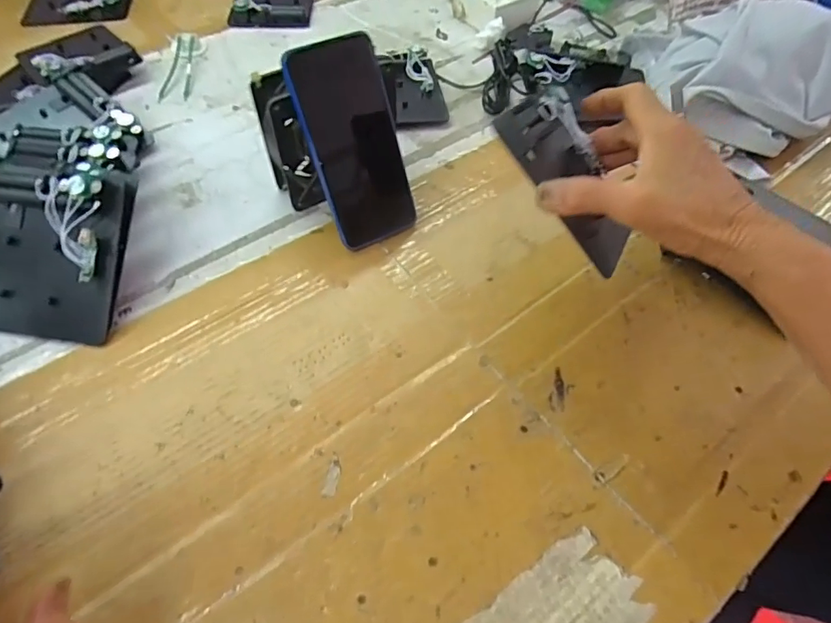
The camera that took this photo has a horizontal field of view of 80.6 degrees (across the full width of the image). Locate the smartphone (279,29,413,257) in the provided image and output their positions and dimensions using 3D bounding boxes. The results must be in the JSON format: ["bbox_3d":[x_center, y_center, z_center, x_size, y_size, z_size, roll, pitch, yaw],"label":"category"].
[{"bbox_3d":[-0.049,-0.138,0.415,0.075,0.163,0.007,-25,29,-18],"label":"smartphone"}]

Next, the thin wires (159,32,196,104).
[{"bbox_3d":[-0.286,-0.297,0.593,0.033,0.019,0.112,-2,55,-3],"label":"thin wires"}]

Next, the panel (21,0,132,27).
[{"bbox_3d":[-0.461,-0.436,0.678,0.127,0.022,0.113,-11,58,-9],"label":"panel"}]

